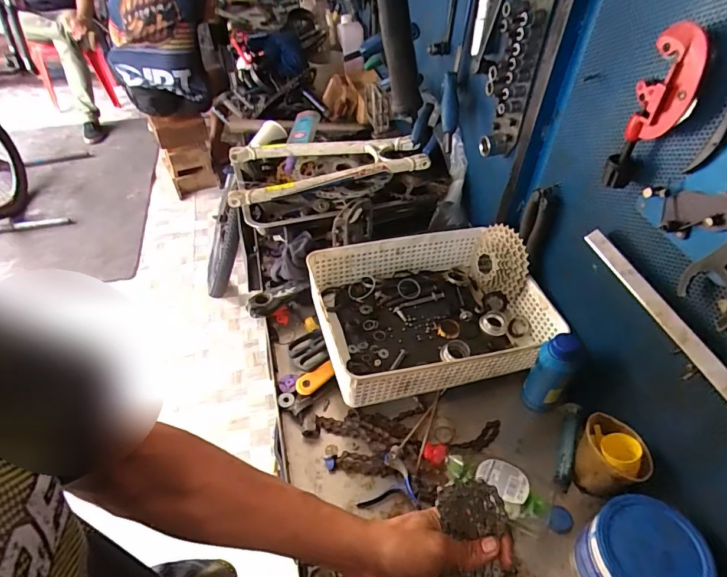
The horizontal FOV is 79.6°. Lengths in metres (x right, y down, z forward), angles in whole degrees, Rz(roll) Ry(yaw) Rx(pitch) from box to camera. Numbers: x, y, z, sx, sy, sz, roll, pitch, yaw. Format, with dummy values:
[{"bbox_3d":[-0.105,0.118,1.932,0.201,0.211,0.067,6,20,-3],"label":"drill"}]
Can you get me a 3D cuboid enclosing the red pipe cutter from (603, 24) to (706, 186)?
[{"bbox_3d":[0.270,-0.160,0.408,0.044,0.151,0.023,31,54,26],"label":"red pipe cutter"}]

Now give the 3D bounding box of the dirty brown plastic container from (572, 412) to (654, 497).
[{"bbox_3d":[0.300,0.207,0.542,0.057,0.100,0.075,8,47,8],"label":"dirty brown plastic container"}]

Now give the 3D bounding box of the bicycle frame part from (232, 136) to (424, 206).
[{"bbox_3d":[-0.078,-0.255,0.864,0.374,0.039,0.170,-12,48,-11],"label":"bicycle frame part"}]

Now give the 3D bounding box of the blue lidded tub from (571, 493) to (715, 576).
[{"bbox_3d":[0.288,0.282,0.457,0.097,0.081,0.098,0,47,0],"label":"blue lidded tub"}]

